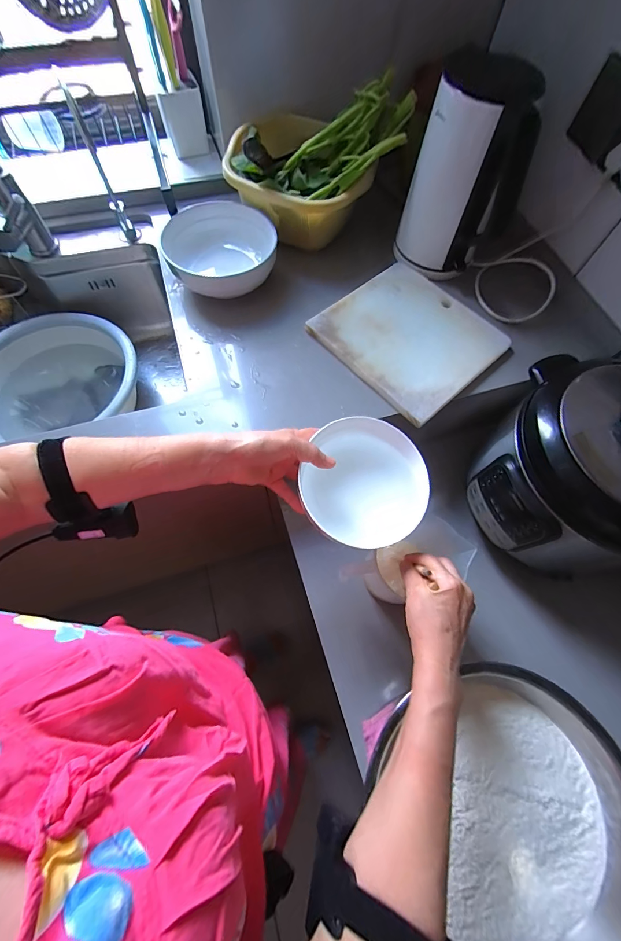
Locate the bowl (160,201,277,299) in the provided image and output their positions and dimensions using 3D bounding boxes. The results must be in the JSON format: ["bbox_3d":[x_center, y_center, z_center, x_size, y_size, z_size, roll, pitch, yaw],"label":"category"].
[{"bbox_3d":[-0.147,-0.363,0.601,0.176,0.066,0.178,1,67,-2],"label":"bowl"}]

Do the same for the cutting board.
[{"bbox_3d":[0.160,-0.220,0.577,0.240,0.020,0.246,-40,74,-17],"label":"cutting board"}]

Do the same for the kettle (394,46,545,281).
[{"bbox_3d":[0.242,-0.471,0.561,0.149,0.220,0.207,17,67,5],"label":"kettle"}]

